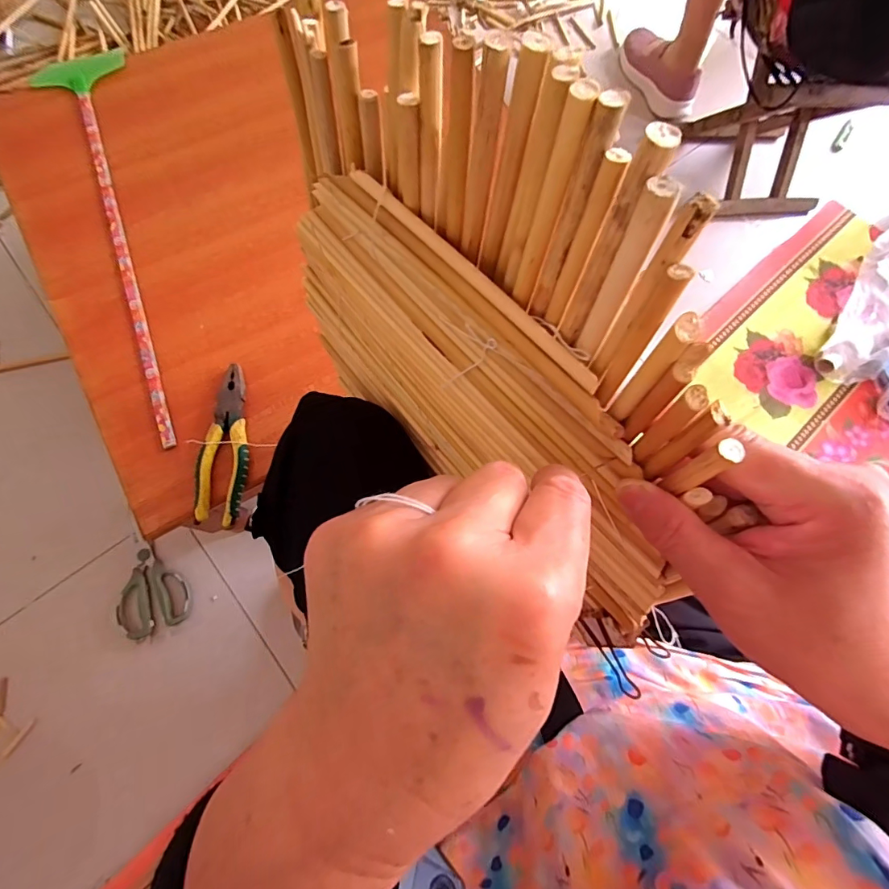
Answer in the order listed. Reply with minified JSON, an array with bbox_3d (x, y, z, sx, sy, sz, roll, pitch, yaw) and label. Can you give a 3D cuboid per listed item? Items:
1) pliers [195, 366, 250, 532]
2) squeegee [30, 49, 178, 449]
[{"bbox_3d":[-0.255,-0.002,0.534,0.051,0.015,0.190,-2,73,-4],"label":"pliers"},{"bbox_3d":[-0.439,-0.284,0.605,0.107,0.014,0.628,-18,75,-6],"label":"squeegee"}]

